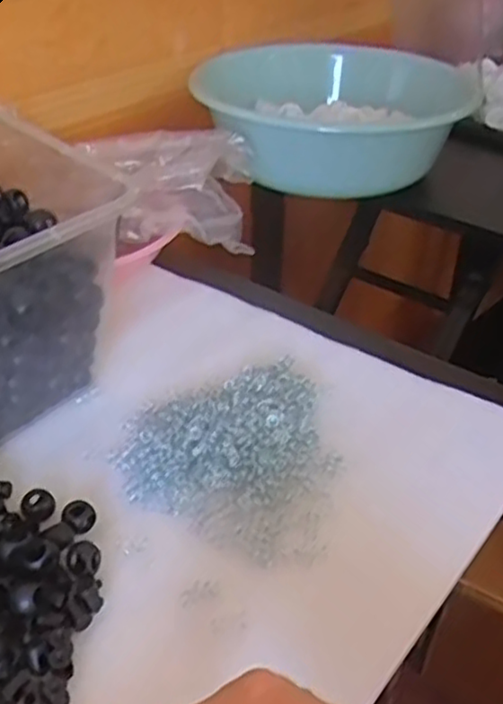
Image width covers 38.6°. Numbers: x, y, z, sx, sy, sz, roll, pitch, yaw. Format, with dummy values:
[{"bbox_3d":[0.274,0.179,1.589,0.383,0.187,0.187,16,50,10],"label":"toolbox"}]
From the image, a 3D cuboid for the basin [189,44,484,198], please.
[{"bbox_3d":[0.094,-0.253,0.782,0.256,0.114,0.234,2,36,-1],"label":"basin"}]

